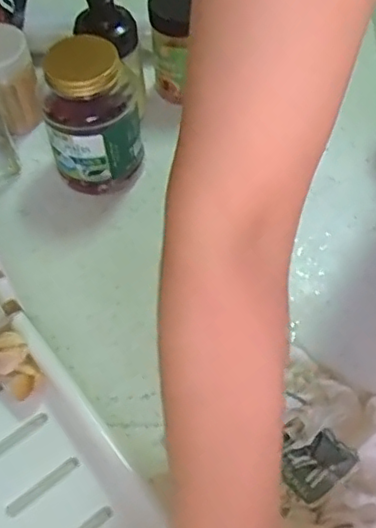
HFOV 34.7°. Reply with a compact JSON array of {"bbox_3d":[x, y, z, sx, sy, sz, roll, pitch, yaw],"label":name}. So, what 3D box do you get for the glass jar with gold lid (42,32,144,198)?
[{"bbox_3d":[-0.085,-0.129,0.533,0.079,0.133,0.072,0,55,0],"label":"glass jar with gold lid"}]

